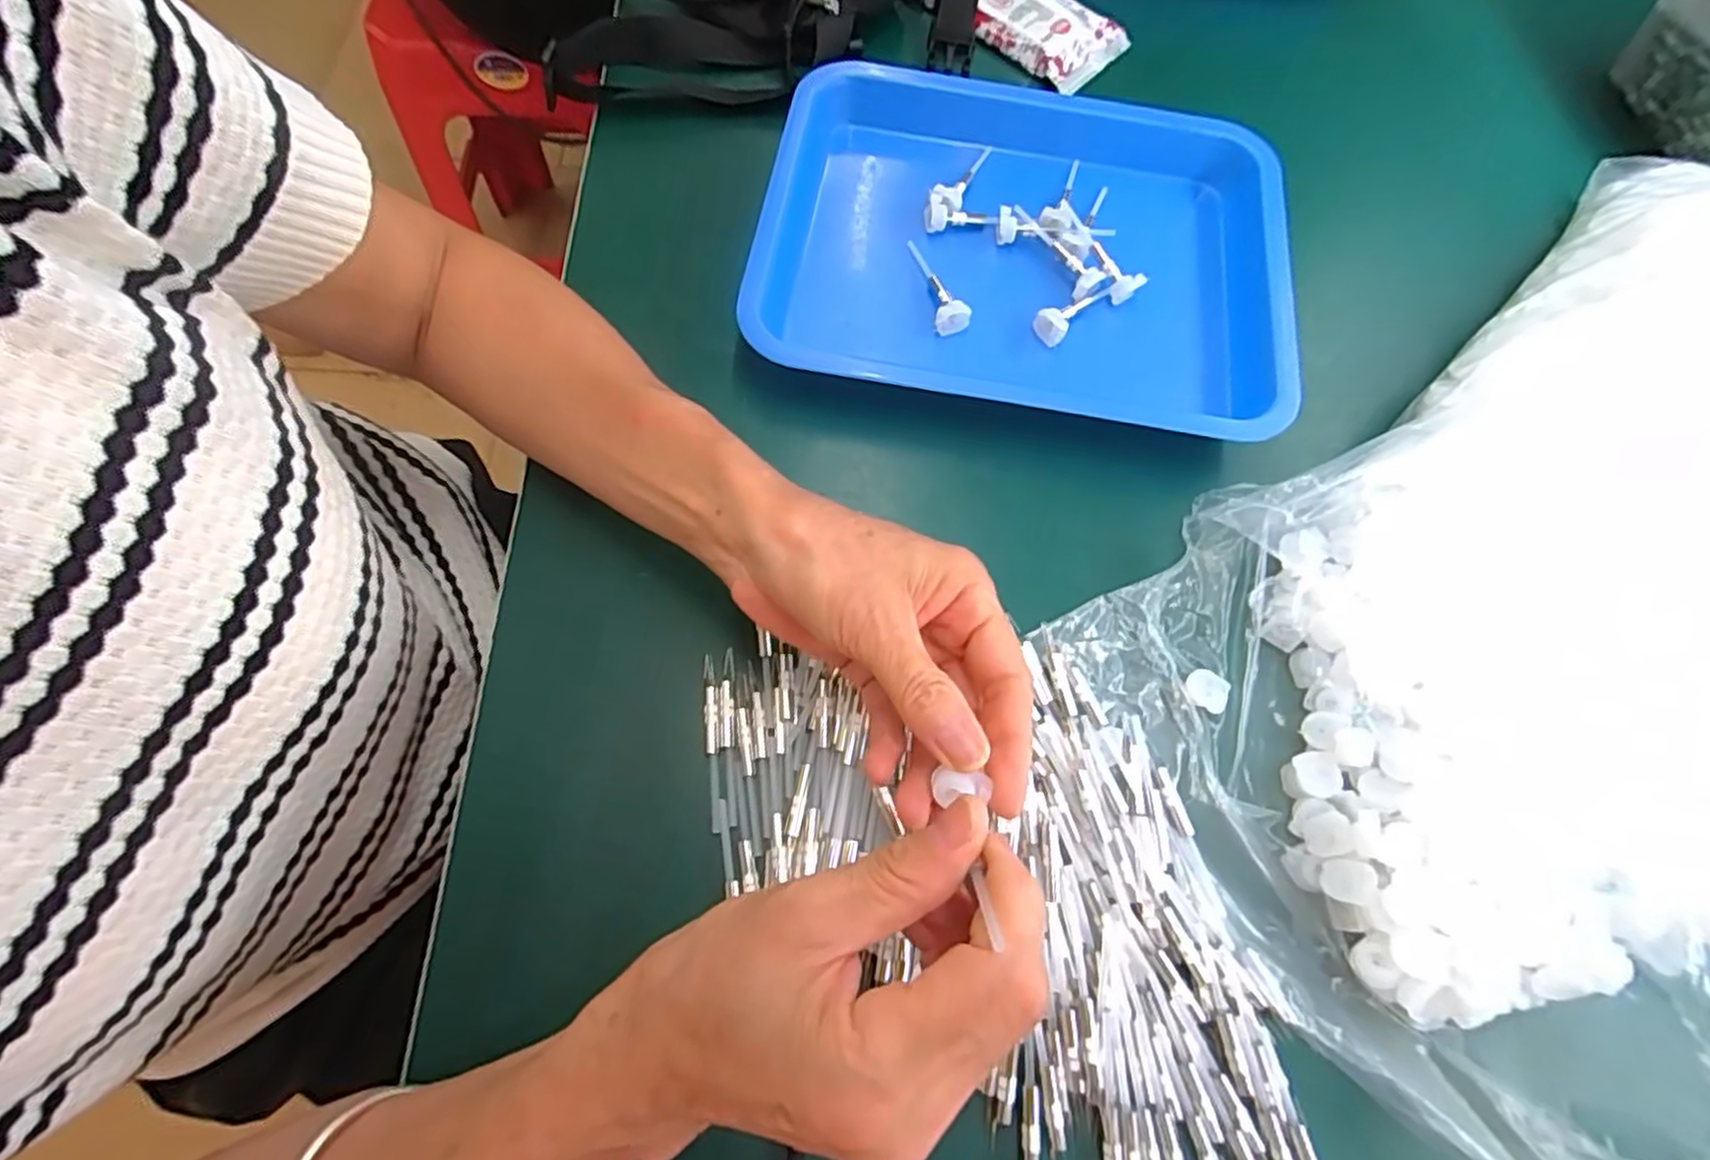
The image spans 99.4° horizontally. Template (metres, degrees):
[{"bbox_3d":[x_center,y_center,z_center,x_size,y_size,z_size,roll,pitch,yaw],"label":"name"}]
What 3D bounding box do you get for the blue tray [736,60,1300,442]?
[{"bbox_3d":[0.091,-0.179,0.411,0.286,0.055,0.220,9,69,2],"label":"blue tray"}]

